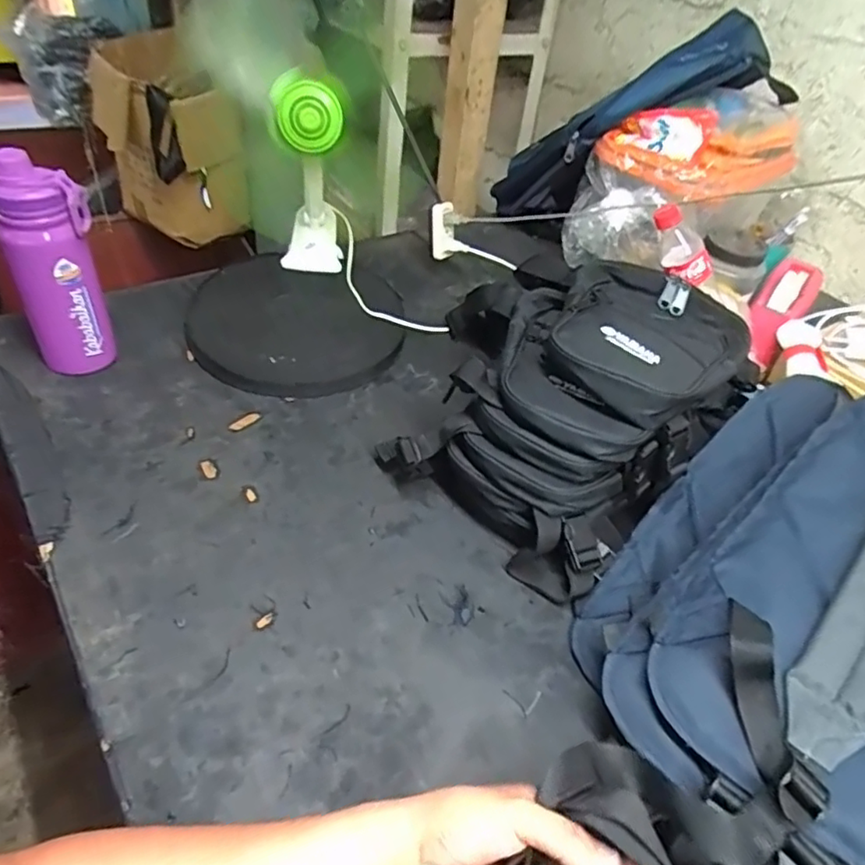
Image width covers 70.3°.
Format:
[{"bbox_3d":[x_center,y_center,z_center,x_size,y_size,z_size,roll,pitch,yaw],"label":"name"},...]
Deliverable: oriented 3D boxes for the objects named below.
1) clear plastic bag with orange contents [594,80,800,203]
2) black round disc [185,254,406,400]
[{"bbox_3d":[0.396,-0.432,0.901,0.262,0.085,0.201,-27,53,-31],"label":"clear plastic bag with orange contents"},{"bbox_3d":[-0.173,-0.155,0.810,0.262,0.057,0.267,4,43,-3],"label":"black round disc"}]

